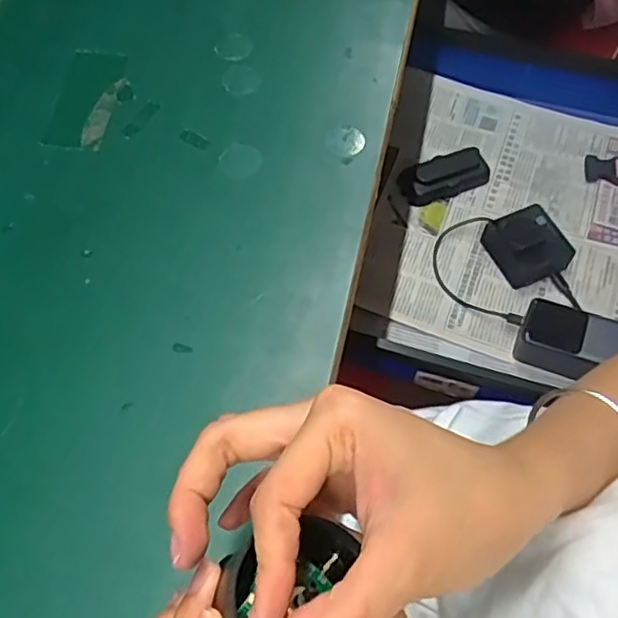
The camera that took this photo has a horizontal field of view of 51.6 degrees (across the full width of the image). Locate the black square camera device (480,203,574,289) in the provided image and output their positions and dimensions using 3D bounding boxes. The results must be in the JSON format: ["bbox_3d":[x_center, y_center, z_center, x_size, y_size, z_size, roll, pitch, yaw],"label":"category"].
[{"bbox_3d":[0.241,-0.071,0.704,0.080,0.041,0.079,-22,64,-10],"label":"black square camera device"}]

